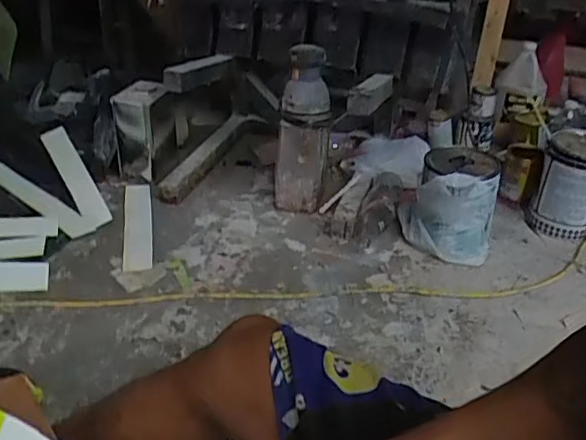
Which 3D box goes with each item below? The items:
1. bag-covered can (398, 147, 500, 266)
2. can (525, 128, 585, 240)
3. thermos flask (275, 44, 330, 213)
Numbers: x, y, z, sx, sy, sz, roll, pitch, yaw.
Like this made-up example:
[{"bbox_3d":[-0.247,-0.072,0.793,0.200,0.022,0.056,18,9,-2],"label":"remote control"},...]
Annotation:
[{"bbox_3d":[0.346,-0.033,1.284,0.192,0.215,0.147,3,33,2],"label":"bag-covered can"},{"bbox_3d":[0.673,-0.086,1.373,0.158,0.230,0.198,19,36,25],"label":"can"},{"bbox_3d":[0.022,-0.193,1.362,0.121,0.389,0.111,1,33,-1],"label":"thermos flask"}]

